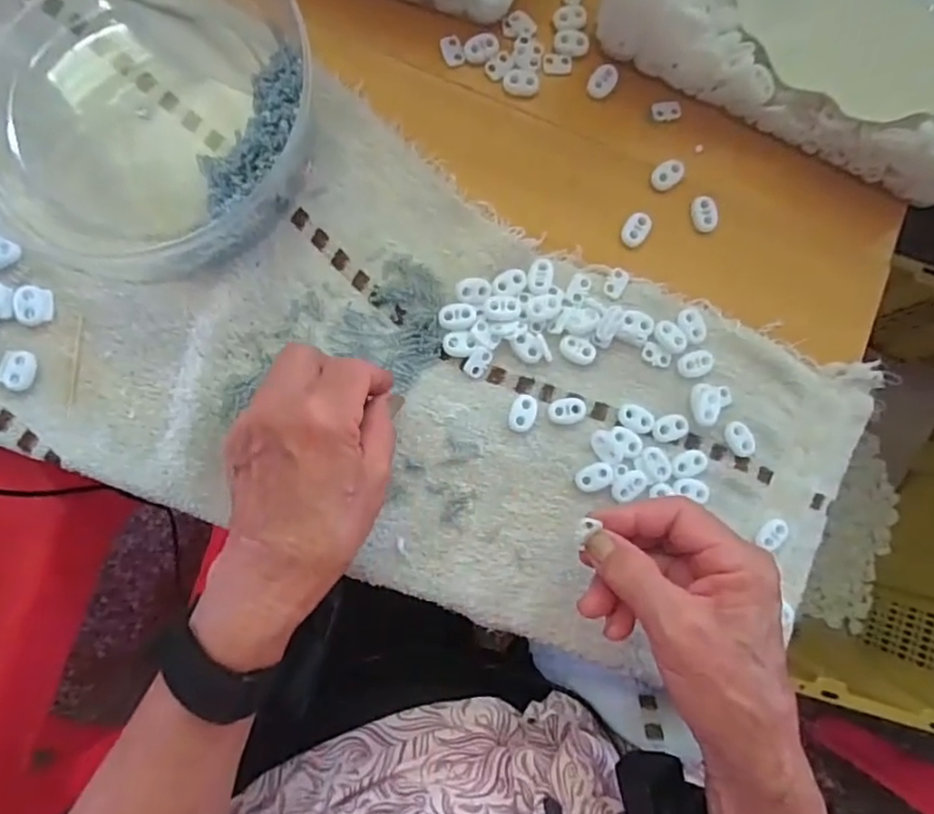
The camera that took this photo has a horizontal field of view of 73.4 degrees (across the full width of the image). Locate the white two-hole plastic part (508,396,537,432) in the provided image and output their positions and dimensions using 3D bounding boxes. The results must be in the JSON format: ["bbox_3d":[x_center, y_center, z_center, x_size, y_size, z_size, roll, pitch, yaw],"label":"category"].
[{"bbox_3d":[0.033,0.004,0.372,0.014,0.004,0.022,23,83,-5],"label":"white two-hole plastic part"}]

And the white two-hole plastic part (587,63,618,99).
[{"bbox_3d":[0.087,-0.208,0.399,0.016,0.005,0.024,34,83,-3],"label":"white two-hole plastic part"}]

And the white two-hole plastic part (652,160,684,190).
[{"bbox_3d":[0.128,-0.148,0.399,0.016,0.007,0.024,44,82,-2],"label":"white two-hole plastic part"}]

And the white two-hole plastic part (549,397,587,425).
[{"bbox_3d":[0.061,0.002,0.374,0.023,0.004,0.015,-17,88,-8],"label":"white two-hole plastic part"}]

